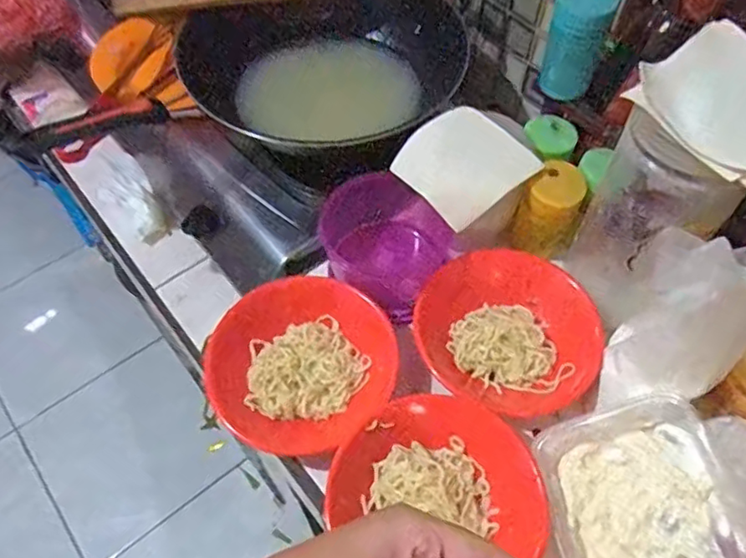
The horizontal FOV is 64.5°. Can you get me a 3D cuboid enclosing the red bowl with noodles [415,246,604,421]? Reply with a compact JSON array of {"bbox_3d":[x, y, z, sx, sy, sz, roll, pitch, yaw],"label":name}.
[{"bbox_3d":[0.114,0.041,0.500,0.146,0.061,0.122,26,60,16],"label":"red bowl with noodles"}]

